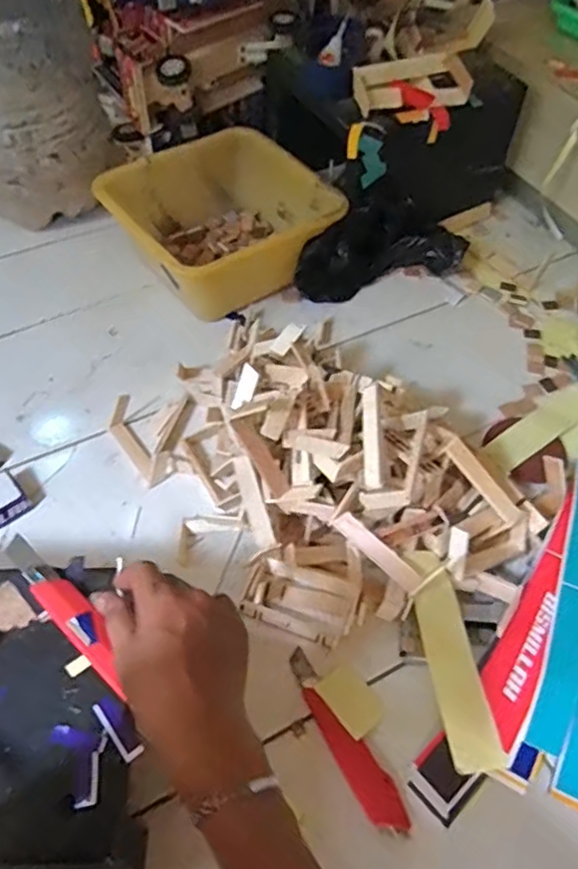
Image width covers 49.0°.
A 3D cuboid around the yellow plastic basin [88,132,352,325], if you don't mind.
[{"bbox_3d":[-0.080,-0.300,0.902,0.286,0.120,0.251,-30,59,-21],"label":"yellow plastic basin"}]

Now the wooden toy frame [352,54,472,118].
[{"bbox_3d":[0.160,-0.461,0.831,0.152,0.040,0.068,-11,54,-9],"label":"wooden toy frame"}]

